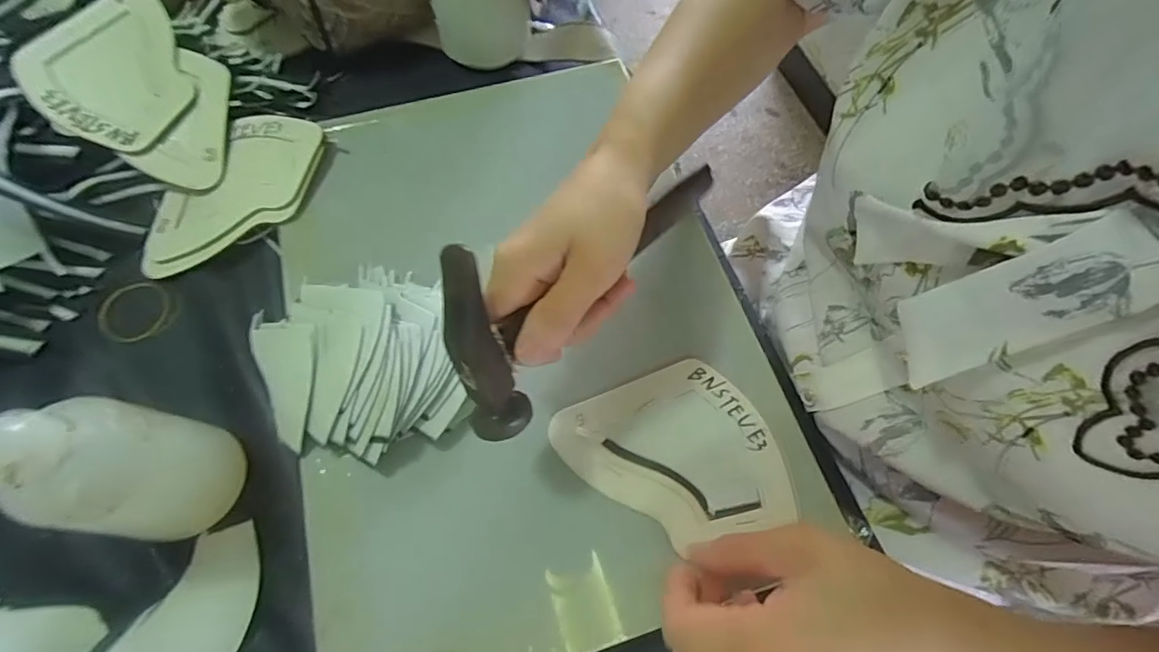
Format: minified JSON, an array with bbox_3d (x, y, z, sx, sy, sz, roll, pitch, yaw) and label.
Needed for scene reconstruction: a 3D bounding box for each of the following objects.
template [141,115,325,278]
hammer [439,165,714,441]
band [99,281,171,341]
[{"bbox_3d":[-0.250,-0.094,0.373,0.091,0.007,0.146,26,77,15],"label":"template"},{"bbox_3d":[0.004,-0.052,0.289,0.027,0.082,0.238,4,41,42],"label":"hammer"},{"bbox_3d":[-0.309,-0.010,0.354,0.049,0.005,0.043,-7,66,-5],"label":"band"}]

